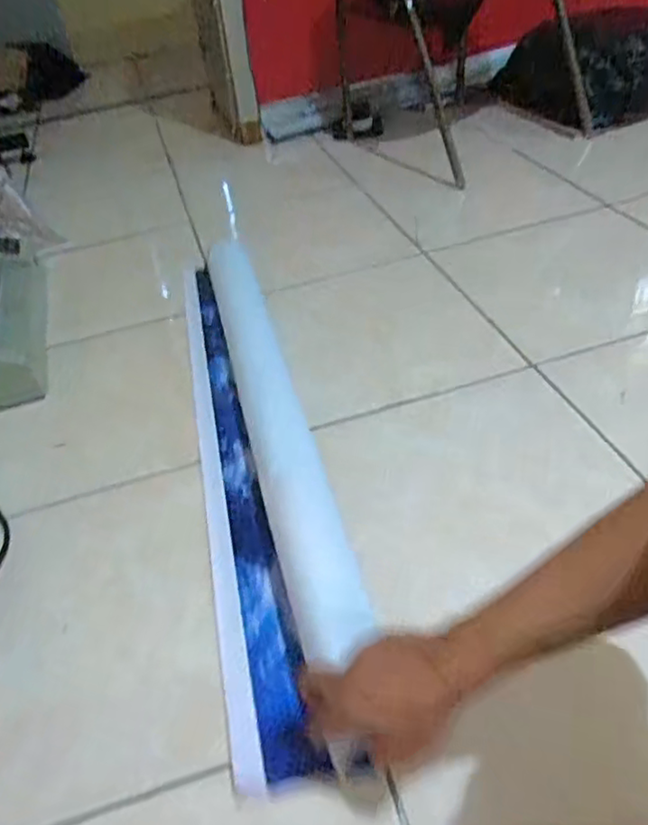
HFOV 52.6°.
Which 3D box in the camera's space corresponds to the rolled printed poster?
[{"bbox_3d":[-0.103,-0.001,0.917,0.165,0.084,0.964,-12,41,-5],"label":"rolled printed poster"}]

